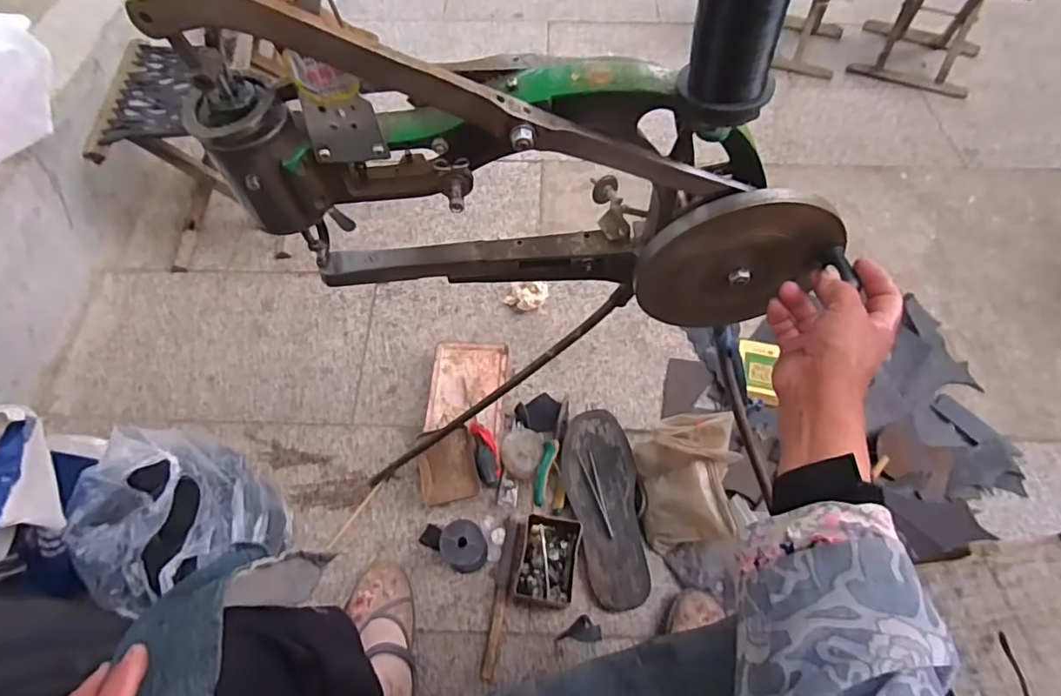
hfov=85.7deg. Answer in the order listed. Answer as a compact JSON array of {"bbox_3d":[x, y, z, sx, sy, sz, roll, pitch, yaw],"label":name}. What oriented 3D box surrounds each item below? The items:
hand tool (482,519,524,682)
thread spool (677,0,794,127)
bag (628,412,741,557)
[{"bbox_3d":[-0.043,0.356,0.822,0.028,0.010,0.209,9,60,9],"label":"hand tool"},{"bbox_3d":[0.118,-0.186,0.325,0.053,0.104,0.050,7,60,5],"label":"thread spool"},{"bbox_3d":[0.227,0.173,0.819,0.128,0.108,0.187,-6,59,1],"label":"bag"}]

